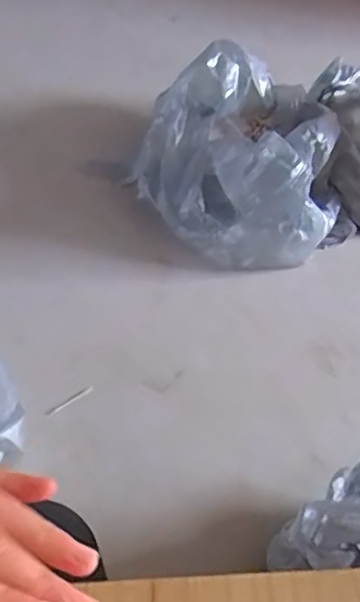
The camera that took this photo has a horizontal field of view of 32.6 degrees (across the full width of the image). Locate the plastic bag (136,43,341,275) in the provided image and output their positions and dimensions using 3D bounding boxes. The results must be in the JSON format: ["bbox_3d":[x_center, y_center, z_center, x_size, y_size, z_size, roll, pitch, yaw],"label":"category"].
[{"bbox_3d":[0.132,-0.342,1.437,0.461,0.265,0.548,12,43,2],"label":"plastic bag"}]

